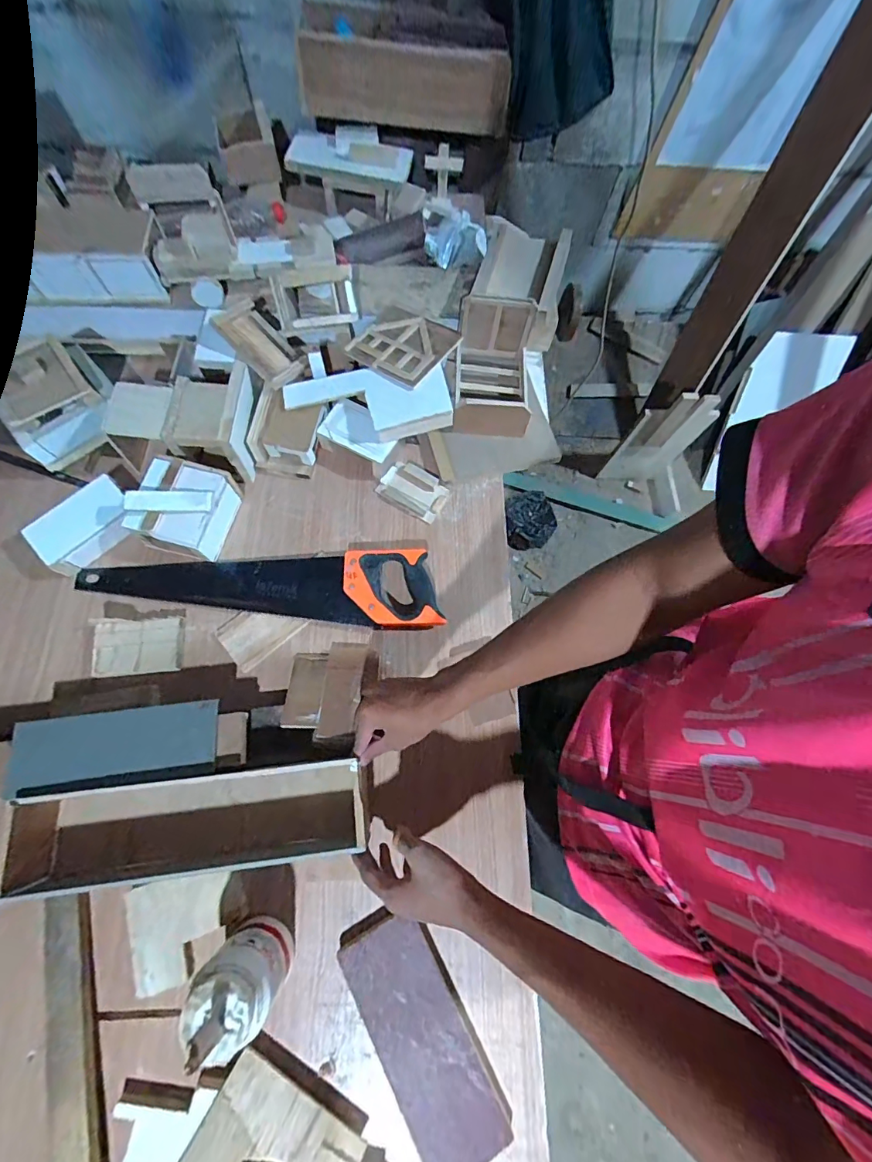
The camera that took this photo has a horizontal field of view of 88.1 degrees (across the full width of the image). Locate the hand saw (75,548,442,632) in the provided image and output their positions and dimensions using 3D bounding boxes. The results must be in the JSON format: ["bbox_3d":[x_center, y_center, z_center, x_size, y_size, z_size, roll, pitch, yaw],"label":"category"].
[{"bbox_3d":[-0.255,0.006,0.658,0.506,0.022,0.111,1,70,1],"label":"hand saw"}]

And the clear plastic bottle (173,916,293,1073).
[{"bbox_3d":[-0.196,0.404,0.458,0.071,0.132,0.077,-42,76,-15],"label":"clear plastic bottle"}]

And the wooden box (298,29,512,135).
[{"bbox_3d":[-0.066,-0.952,0.859,0.393,0.123,0.090,14,71,1],"label":"wooden box"}]

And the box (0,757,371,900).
[{"bbox_3d":[-0.274,0.281,0.530,0.378,0.081,0.104,-3,70,-4],"label":"box"}]

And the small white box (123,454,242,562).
[{"bbox_3d":[-0.366,-0.105,0.660,0.121,0.081,0.134,6,70,1],"label":"small white box"}]

